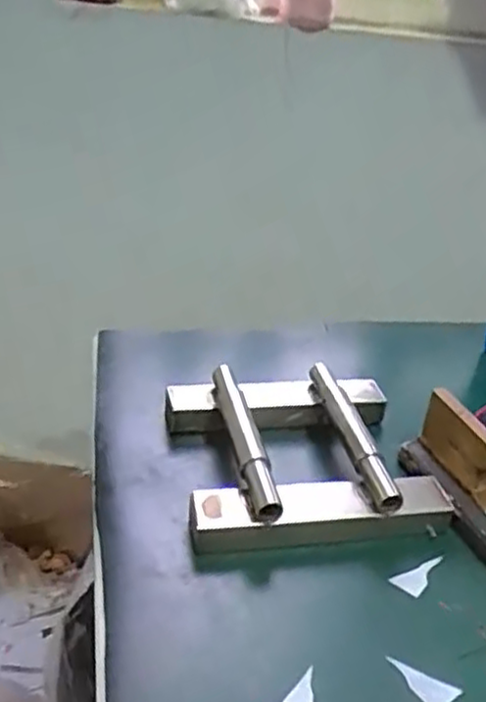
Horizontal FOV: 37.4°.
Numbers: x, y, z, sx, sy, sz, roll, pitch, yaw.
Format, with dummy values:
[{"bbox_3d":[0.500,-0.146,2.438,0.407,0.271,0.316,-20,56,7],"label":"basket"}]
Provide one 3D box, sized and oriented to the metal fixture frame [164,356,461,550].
[{"bbox_3d":[0.046,0.079,0.585,0.197,0.053,0.175,-2,30,-14],"label":"metal fixture frame"}]

